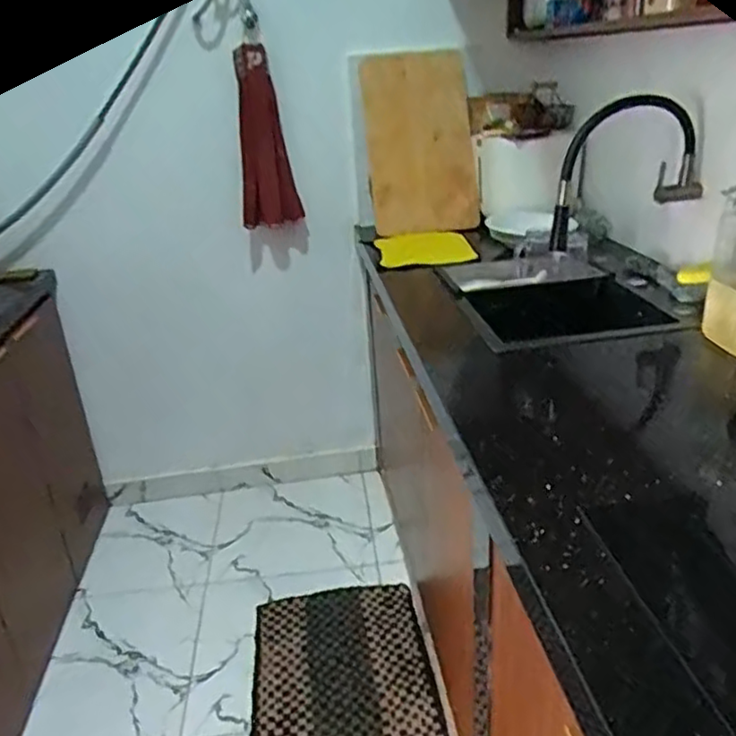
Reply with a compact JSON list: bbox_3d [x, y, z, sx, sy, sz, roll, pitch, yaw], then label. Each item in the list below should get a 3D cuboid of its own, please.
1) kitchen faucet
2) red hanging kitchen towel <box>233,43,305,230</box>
[{"bbox_3d":[0.469,-0.360,1.224,0.317,0.261,0.101,-18,29,-27],"label":"kitchen faucet"},{"bbox_3d":[-0.266,-0.608,1.789,0.068,0.438,0.245,8,22,27],"label":"red hanging kitchen towel"}]

